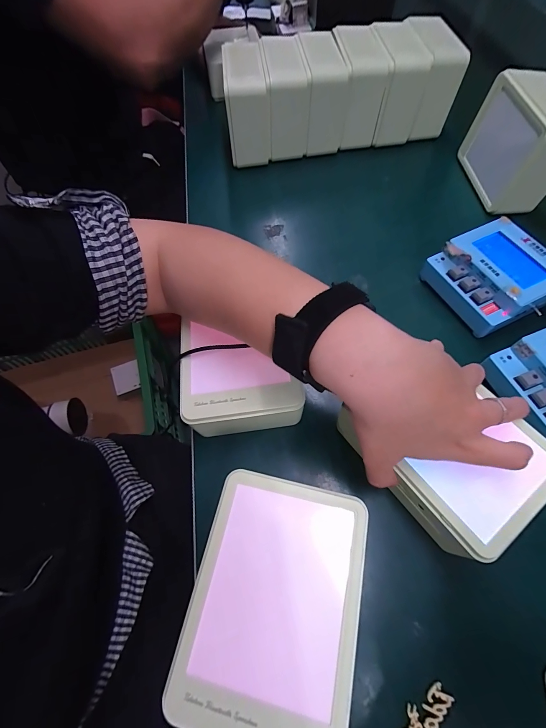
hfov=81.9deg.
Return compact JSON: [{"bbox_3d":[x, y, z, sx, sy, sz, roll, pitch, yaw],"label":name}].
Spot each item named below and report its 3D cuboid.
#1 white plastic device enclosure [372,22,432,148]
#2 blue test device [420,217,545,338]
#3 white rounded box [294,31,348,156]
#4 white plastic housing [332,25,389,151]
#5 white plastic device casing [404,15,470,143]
[{"bbox_3d":[0.177,-0.413,0.473,0.055,0.117,0.127,-1,62,0],"label":"white plastic device enclosure"},{"bbox_3d":[0.231,-0.091,0.335,0.094,0.050,0.100,-23,64,-11],"label":"blue test device"},{"bbox_3d":[0.067,-0.402,0.464,0.058,0.101,0.129,-7,63,-3],"label":"white rounded box"},{"bbox_3d":[0.119,-0.407,0.473,0.055,0.107,0.130,-4,63,-1],"label":"white plastic housing"},{"bbox_3d":[0.224,-0.419,0.470,0.055,0.113,0.124,-6,63,-2],"label":"white plastic device casing"}]

